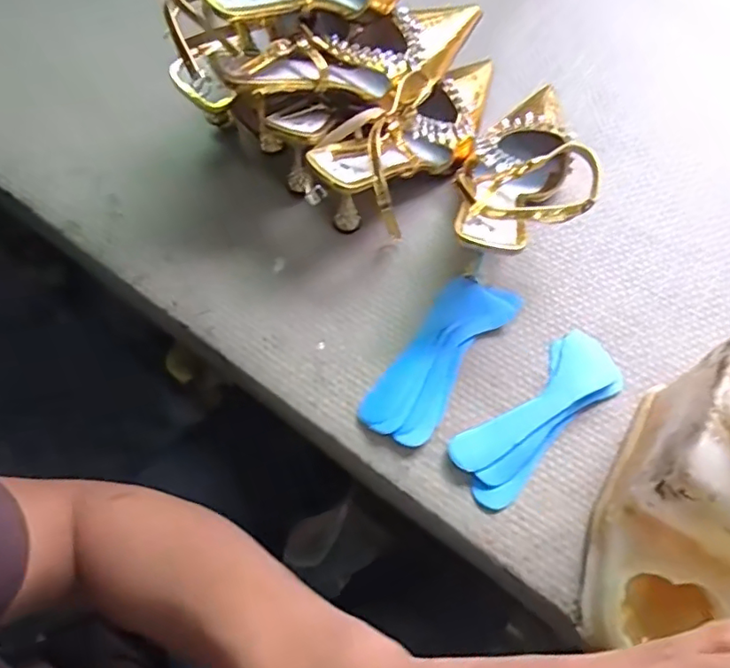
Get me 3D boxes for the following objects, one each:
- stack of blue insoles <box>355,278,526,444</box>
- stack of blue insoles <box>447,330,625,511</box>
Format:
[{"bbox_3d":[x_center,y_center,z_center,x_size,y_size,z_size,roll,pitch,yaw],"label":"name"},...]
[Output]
[{"bbox_3d":[0.063,0.017,0.479,0.060,0.015,0.166,33,68,16],"label":"stack of blue insoles"},{"bbox_3d":[0.138,0.062,0.454,0.164,0.013,0.059,-39,69,-17],"label":"stack of blue insoles"}]

